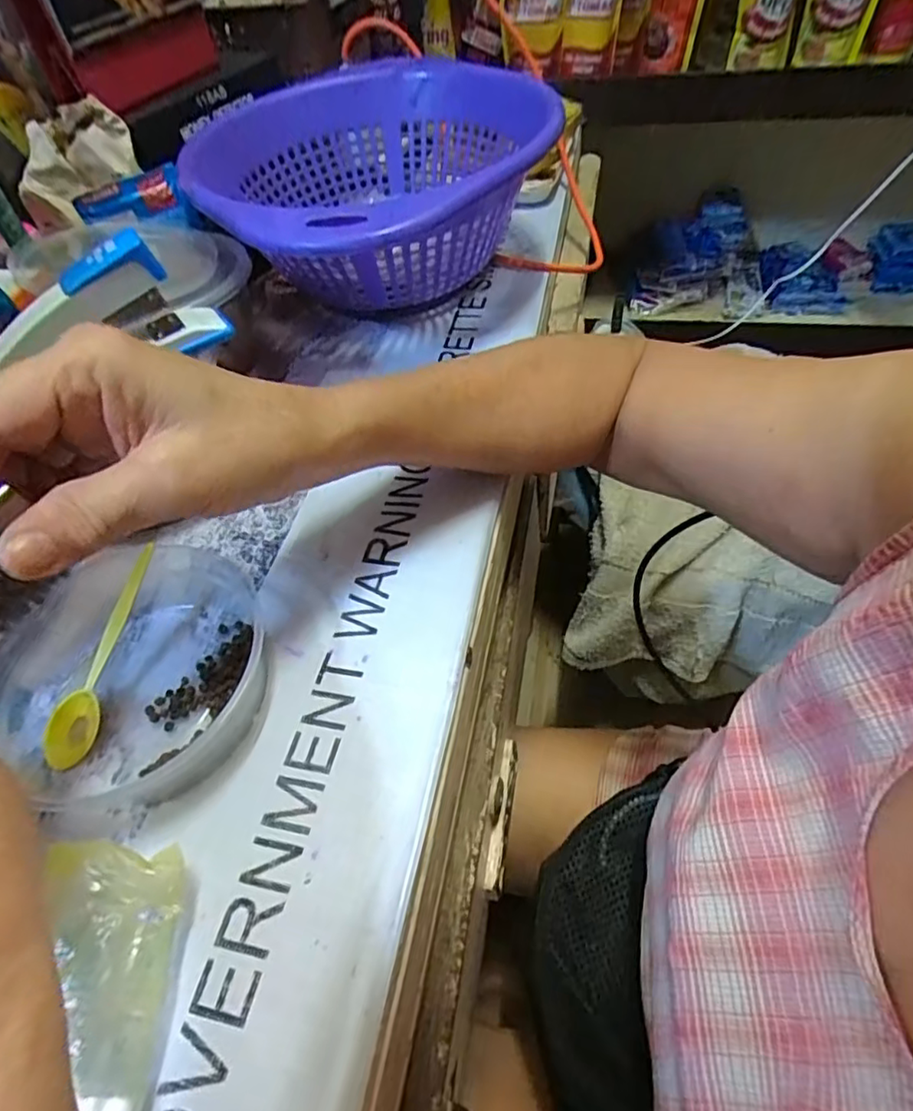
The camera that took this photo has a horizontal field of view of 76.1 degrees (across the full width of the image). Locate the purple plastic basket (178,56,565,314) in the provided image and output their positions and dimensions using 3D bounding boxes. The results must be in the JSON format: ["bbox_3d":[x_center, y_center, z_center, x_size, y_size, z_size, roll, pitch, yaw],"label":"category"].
[{"bbox_3d":[-0.054,-0.267,0.448,0.253,0.112,0.258,-3,52,3],"label":"purple plastic basket"}]

